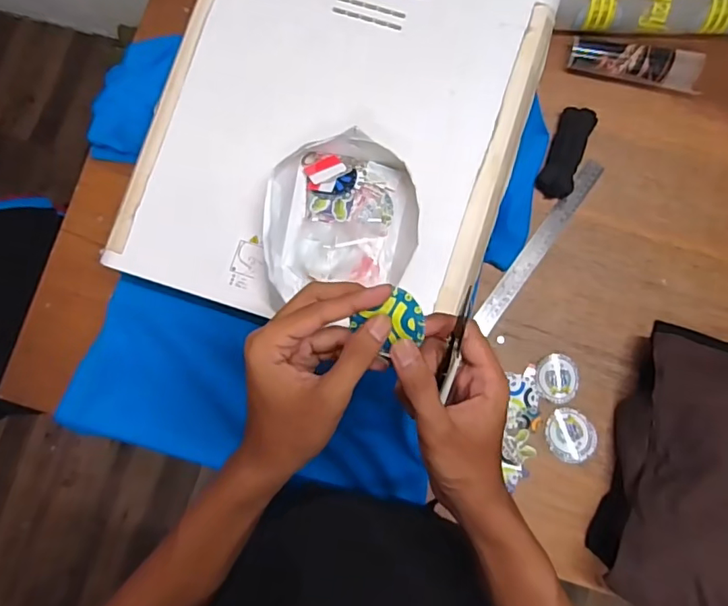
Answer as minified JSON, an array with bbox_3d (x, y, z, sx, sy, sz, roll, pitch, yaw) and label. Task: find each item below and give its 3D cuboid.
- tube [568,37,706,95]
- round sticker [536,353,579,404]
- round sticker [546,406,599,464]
[{"bbox_3d":[0.379,-0.333,0.748,0.179,0.051,0.042,10,83,1],"label":"tube"},{"bbox_3d":[0.261,0.102,0.716,0.054,0.006,0.064,7,83,1],"label":"round sticker"},{"bbox_3d":[0.277,0.176,0.704,0.065,0.005,0.069,0,83,0],"label":"round sticker"}]

